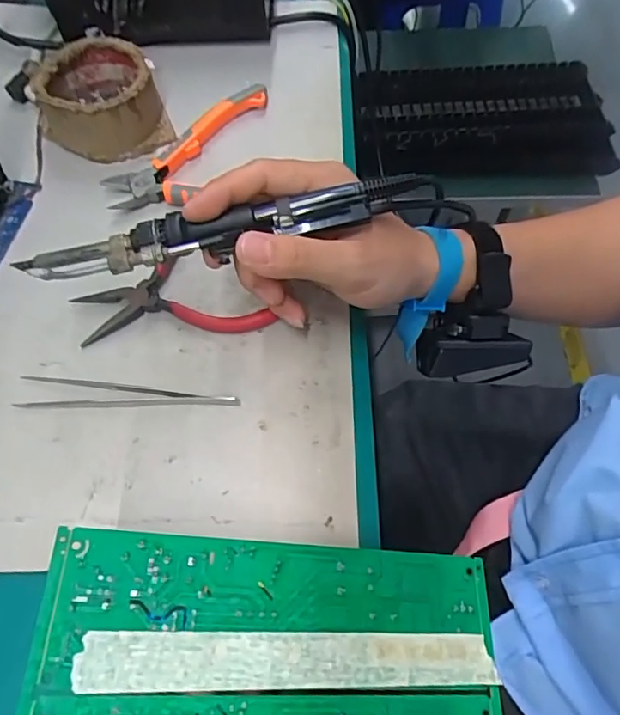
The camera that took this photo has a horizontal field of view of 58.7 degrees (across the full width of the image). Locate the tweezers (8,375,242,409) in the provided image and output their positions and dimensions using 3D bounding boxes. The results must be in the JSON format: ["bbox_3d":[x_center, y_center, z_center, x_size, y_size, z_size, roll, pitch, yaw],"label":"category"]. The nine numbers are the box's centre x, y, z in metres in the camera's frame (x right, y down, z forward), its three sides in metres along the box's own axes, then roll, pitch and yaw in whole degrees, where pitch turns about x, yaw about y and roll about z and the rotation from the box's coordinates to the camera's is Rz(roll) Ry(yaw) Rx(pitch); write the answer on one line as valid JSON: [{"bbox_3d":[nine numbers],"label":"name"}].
[{"bbox_3d":[-0.106,0.021,0.320,0.127,0.005,0.019,2,61,3],"label":"tweezers"}]

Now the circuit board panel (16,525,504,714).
[{"bbox_3d":[-0.009,0.133,0.221,0.192,0.004,0.112,10,60,-15],"label":"circuit board panel"}]

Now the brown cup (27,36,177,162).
[{"bbox_3d":[-0.159,-0.194,0.415,0.090,0.046,0.089,-21,64,-10],"label":"brown cup"}]

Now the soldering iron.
[{"bbox_3d":[-0.049,-0.063,0.289,0.205,0.020,0.028,-12,62,1],"label":"soldering iron"}]

